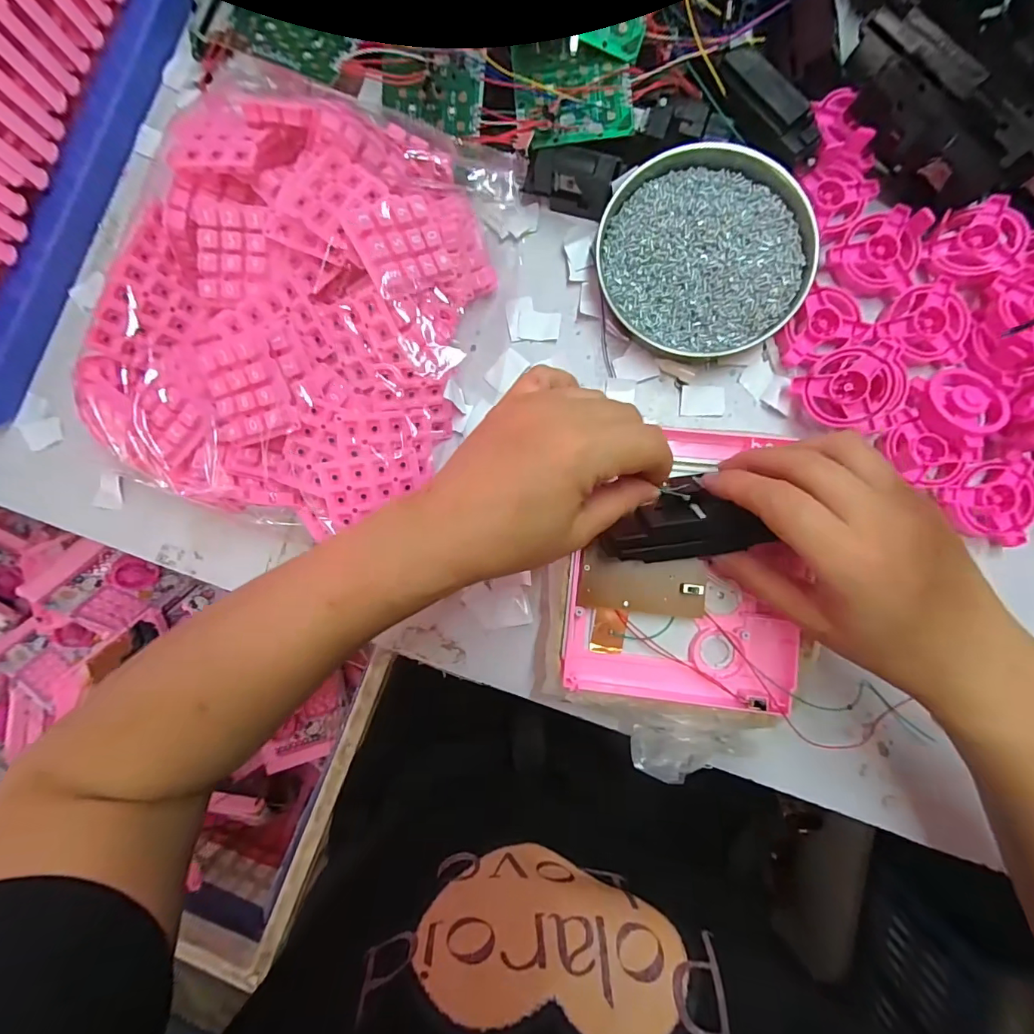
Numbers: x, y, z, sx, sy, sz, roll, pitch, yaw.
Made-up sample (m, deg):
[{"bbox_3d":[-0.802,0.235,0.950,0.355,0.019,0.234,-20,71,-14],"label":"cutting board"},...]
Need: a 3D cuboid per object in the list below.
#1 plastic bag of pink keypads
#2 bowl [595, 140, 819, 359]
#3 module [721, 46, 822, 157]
[{"bbox_3d":[-0.136,-0.125,0.302,0.204,0.078,0.256,20,91,5],"label":"plastic bag of pink keypads"},{"bbox_3d":[0.124,-0.175,0.309,0.133,0.022,0.129,0,89,5],"label":"bowl"},{"bbox_3d":[0.158,-0.258,0.289,0.025,0.015,0.076,-43,86,3],"label":"module"}]

